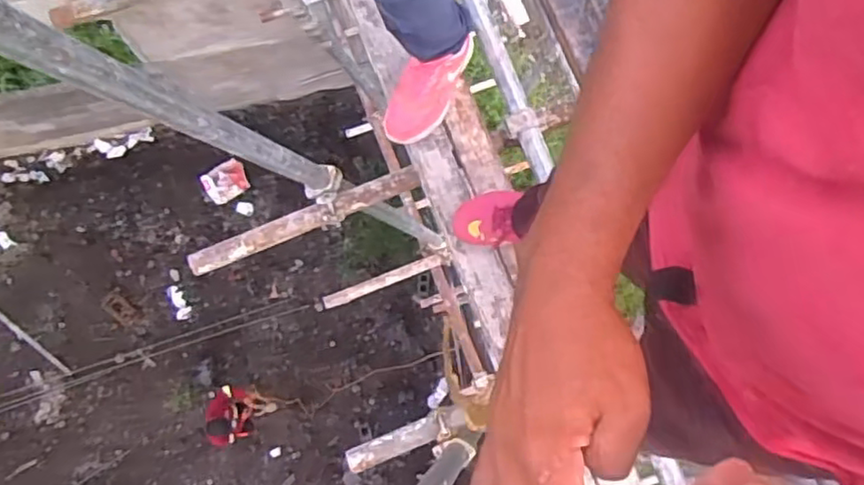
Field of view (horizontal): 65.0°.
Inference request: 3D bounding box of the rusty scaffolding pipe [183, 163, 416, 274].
[{"bbox_3d":[-0.273,-0.051,1.482,0.519,0.052,0.056,-22,80,-3],"label":"rusty scaffolding pipe"}]

